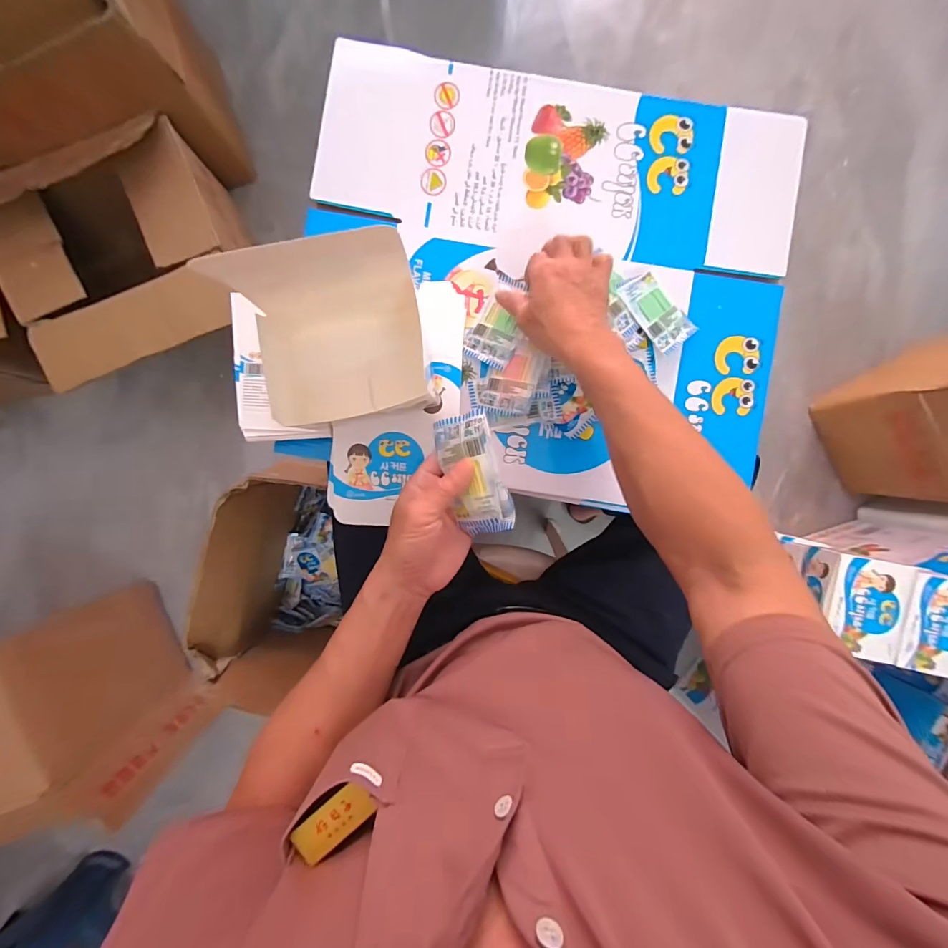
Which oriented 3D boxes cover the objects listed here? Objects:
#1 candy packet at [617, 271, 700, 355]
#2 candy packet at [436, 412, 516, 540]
[{"bbox_3d":[0.219,-0.194,0.495,0.058,0.008,0.096,-40,97,-12],"label":"candy packet"},{"bbox_3d":[0.000,0.001,0.373,0.061,0.017,0.108,-13,95,39],"label":"candy packet"}]

